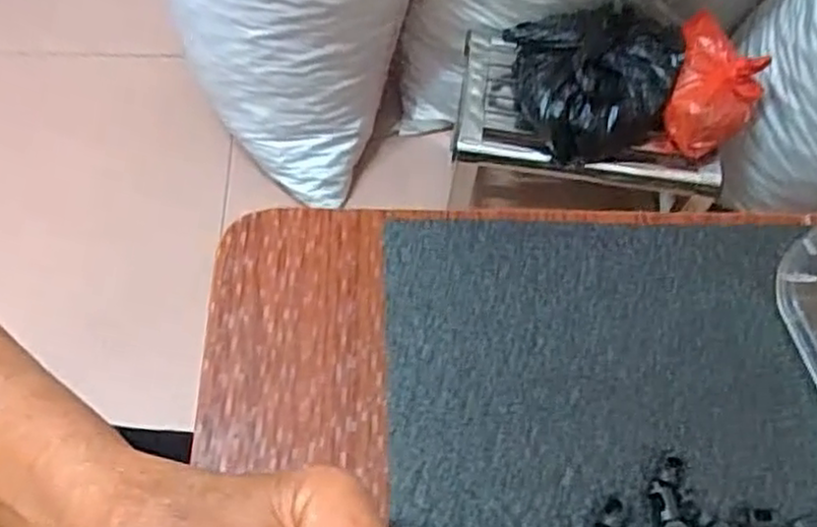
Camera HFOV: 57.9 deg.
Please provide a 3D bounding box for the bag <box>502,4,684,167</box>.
[{"bbox_3d":[0.207,-0.199,0.794,0.177,0.085,0.157,-3,59,-5],"label":"bag"}]

